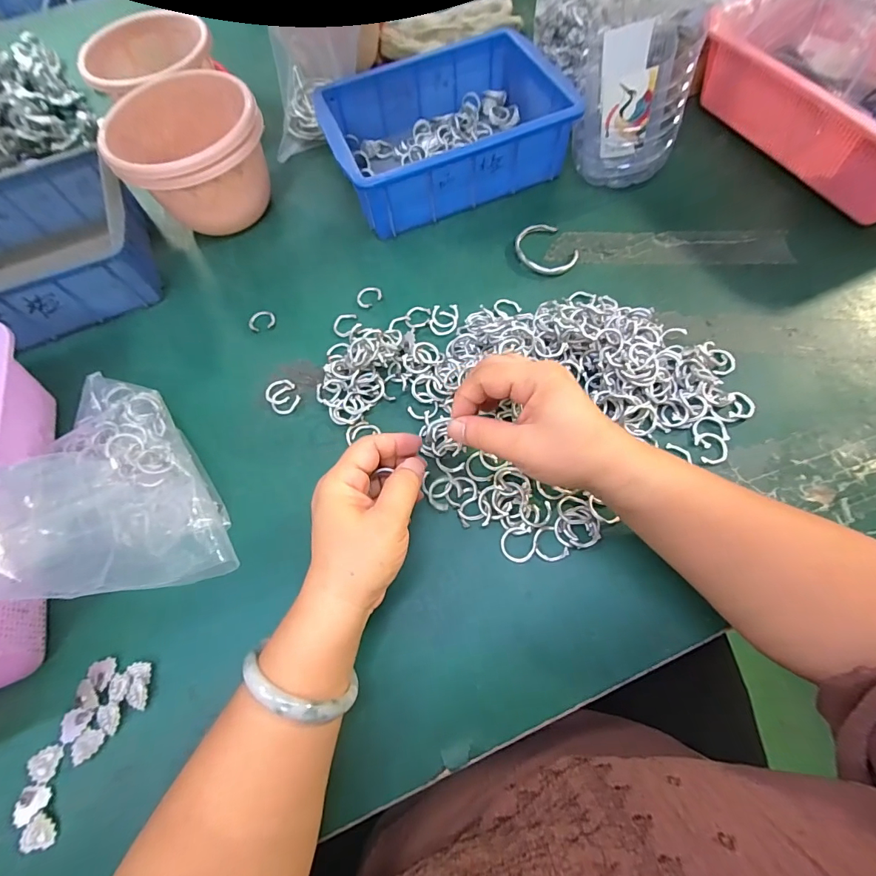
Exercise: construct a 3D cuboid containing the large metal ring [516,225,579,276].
[{"bbox_3d":[0.108,-0.193,0.418,0.053,0.007,0.067,-28,68,-9],"label":"large metal ring"}]

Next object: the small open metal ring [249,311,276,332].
[{"bbox_3d":[-0.178,-0.120,0.416,0.025,0.006,0.024,-1,66,3],"label":"small open metal ring"}]

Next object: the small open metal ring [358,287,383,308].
[{"bbox_3d":[-0.071,-0.144,0.418,0.022,0.007,0.026,39,74,17],"label":"small open metal ring"}]

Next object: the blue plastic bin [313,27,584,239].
[{"bbox_3d":[0.004,-0.336,0.455,0.240,0.076,0.174,-22,67,-6],"label":"blue plastic bin"}]

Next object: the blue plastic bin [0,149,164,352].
[{"bbox_3d":[-0.423,-0.181,0.421,0.236,0.076,0.178,-27,68,-8],"label":"blue plastic bin"}]

